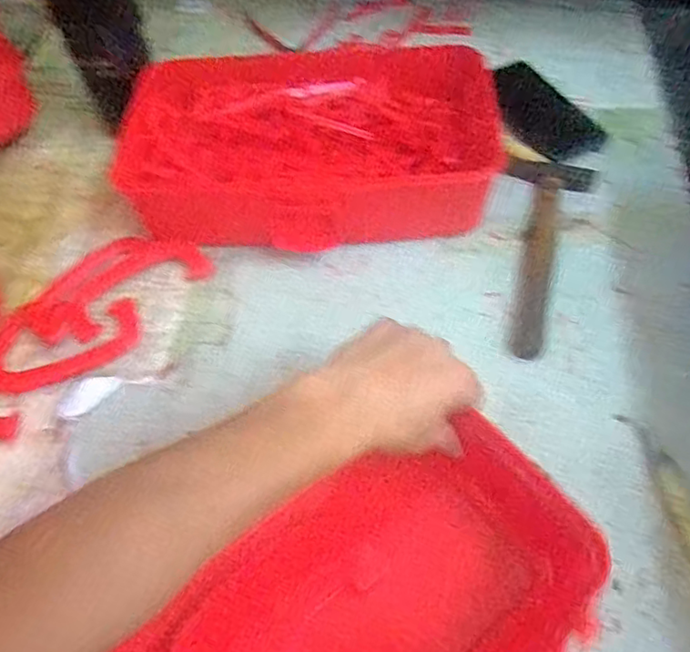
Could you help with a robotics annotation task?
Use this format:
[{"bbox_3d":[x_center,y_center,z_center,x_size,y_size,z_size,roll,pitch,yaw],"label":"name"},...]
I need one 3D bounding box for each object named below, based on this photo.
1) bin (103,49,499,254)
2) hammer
[{"bbox_3d":[-0.036,-0.187,0.588,0.359,0.081,0.208,-7,57,-1],"label":"bin"},{"bbox_3d":[0.176,-0.071,0.536,0.082,0.020,0.217,14,59,12],"label":"hammer"}]

